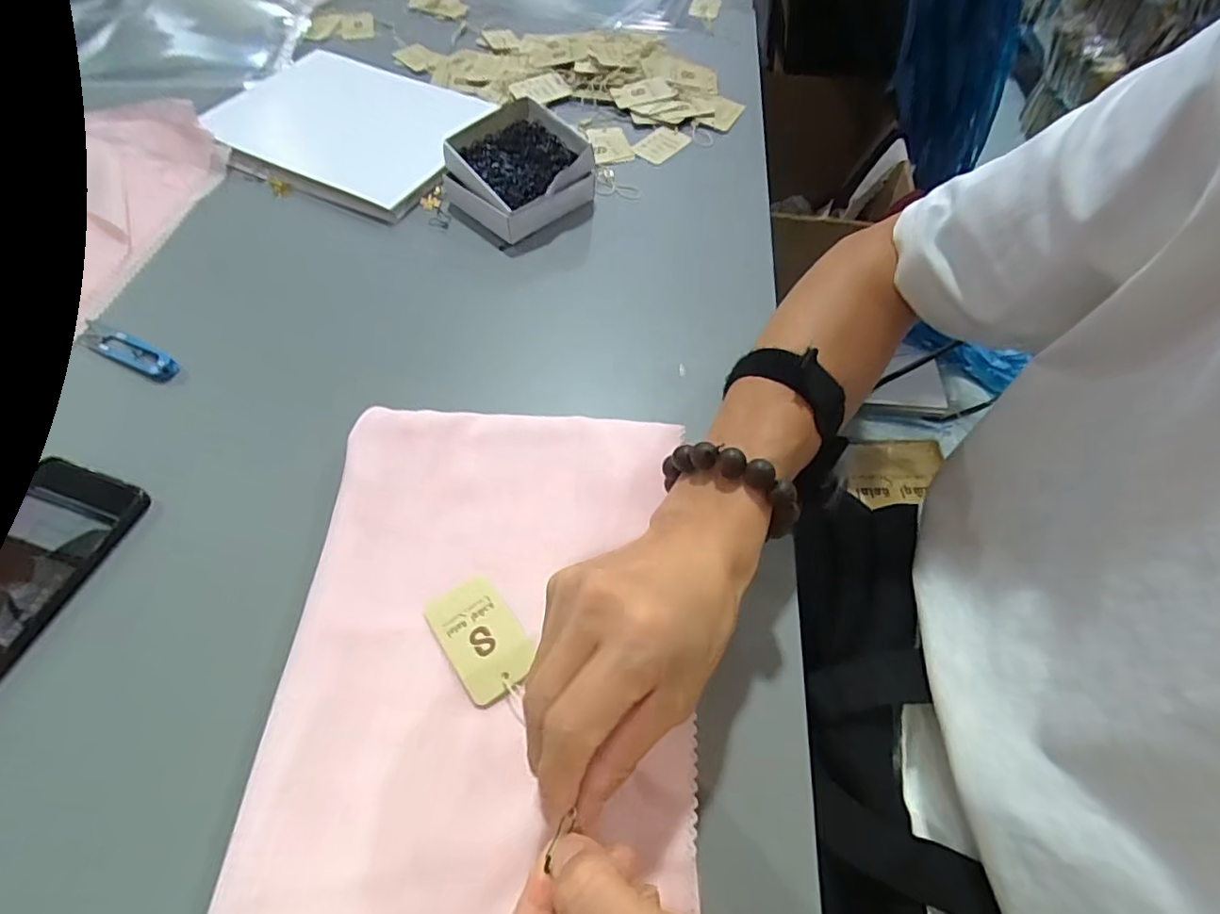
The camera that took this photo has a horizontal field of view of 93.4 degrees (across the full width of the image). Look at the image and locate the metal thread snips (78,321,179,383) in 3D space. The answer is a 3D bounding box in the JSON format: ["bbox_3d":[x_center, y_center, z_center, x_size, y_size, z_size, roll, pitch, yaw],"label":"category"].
[{"bbox_3d":[-0.376,-0.083,0.446,0.096,0.013,0.023,23,60,14],"label":"metal thread snips"}]

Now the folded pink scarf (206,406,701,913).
[{"bbox_3d":[-0.063,0.107,0.308,0.207,0.021,0.314,2,57,2],"label":"folded pink scarf"}]

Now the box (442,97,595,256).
[{"bbox_3d":[-0.088,-0.266,0.530,0.118,0.052,0.115,39,65,22],"label":"box"}]

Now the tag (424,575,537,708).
[{"bbox_3d":[-0.073,0.099,0.320,0.041,0.004,0.068,-35,64,-20],"label":"tag"}]

